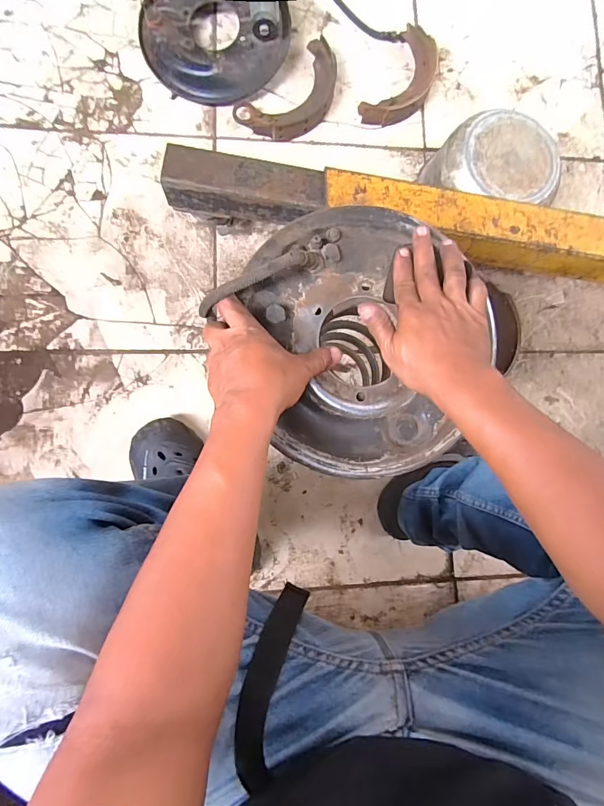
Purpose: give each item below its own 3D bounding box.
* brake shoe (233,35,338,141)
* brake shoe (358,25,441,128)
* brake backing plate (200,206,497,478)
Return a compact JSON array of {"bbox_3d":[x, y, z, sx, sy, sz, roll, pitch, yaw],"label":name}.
[{"bbox_3d":[-0.008,-0.570,0.750,0.221,0.034,0.118,-43,91,-7],"label":"brake shoe"},{"bbox_3d":[0.200,-0.621,0.780,0.098,0.032,0.220,30,84,-3],"label":"brake shoe"},{"bbox_3d":[0.056,-0.062,0.398,0.237,0.067,0.262,-41,91,-7],"label":"brake backing plate"}]

